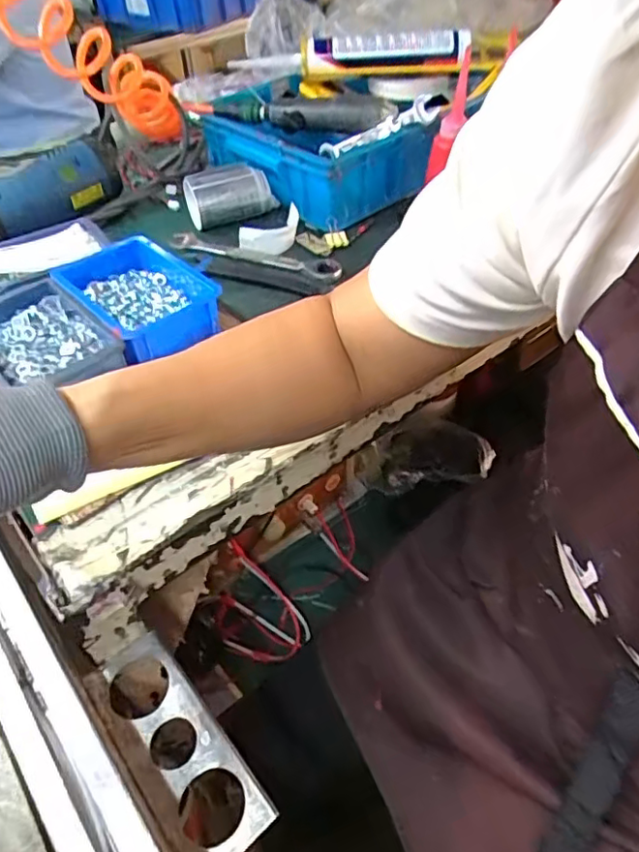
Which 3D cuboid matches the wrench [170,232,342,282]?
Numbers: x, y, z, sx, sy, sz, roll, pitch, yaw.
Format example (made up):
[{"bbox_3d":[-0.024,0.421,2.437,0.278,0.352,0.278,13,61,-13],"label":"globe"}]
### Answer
[{"bbox_3d":[-0.073,-0.186,0.643,0.204,0.006,0.032,14,49,16],"label":"wrench"}]

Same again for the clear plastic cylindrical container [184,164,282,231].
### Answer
[{"bbox_3d":[-0.108,-0.278,0.703,0.103,0.049,0.053,-25,50,-19],"label":"clear plastic cylindrical container"}]

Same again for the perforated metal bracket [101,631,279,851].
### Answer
[{"bbox_3d":[-0.087,0.195,0.372,0.042,0.007,0.148,-33,53,-25],"label":"perforated metal bracket"}]

